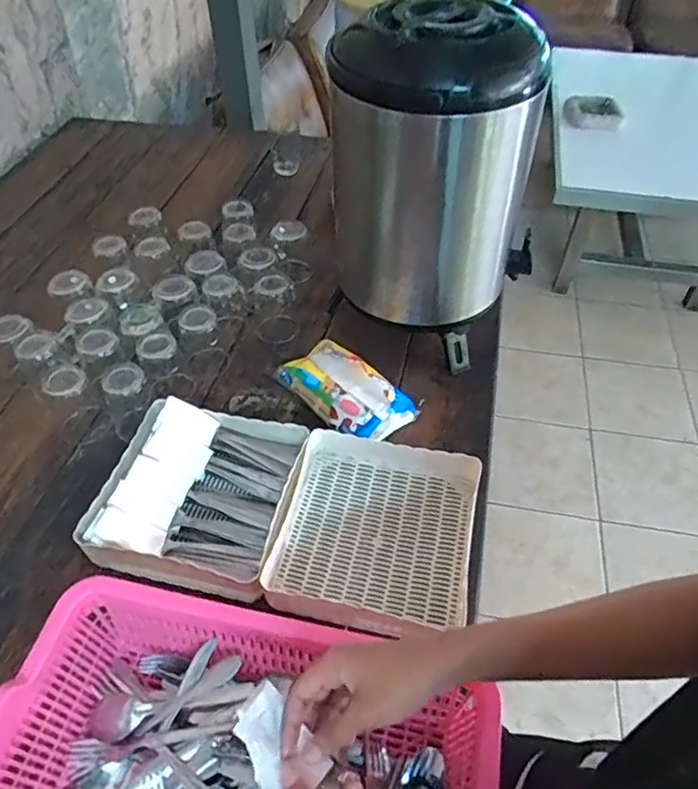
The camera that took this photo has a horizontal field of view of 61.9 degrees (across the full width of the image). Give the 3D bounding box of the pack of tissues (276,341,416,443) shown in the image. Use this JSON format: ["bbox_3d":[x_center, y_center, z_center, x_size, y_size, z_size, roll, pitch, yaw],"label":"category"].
[{"bbox_3d":[-0.007,-0.007,0.811,0.193,0.056,0.108,34,57,26],"label":"pack of tissues"}]

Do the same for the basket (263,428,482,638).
[{"bbox_3d":[0.031,0.152,0.668,0.222,0.054,0.217,10,50,9],"label":"basket"}]

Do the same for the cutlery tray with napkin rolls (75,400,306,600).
[{"bbox_3d":[-0.178,0.116,0.700,0.207,0.063,0.215,9,50,8],"label":"cutlery tray with napkin rolls"}]

